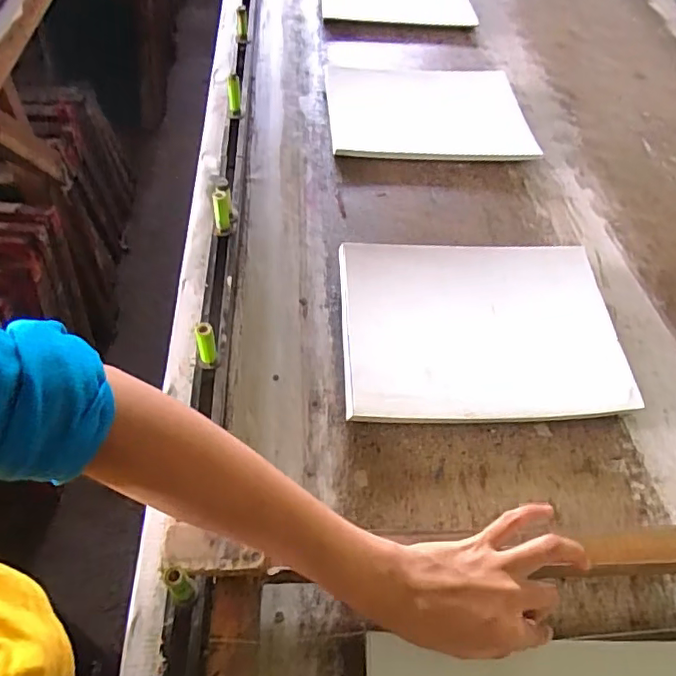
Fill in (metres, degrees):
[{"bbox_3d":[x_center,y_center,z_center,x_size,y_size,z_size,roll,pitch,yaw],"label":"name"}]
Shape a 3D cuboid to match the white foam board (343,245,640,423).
[{"bbox_3d":[0.138,-0.011,0.554,0.265,0.028,0.208,1,54,-5],"label":"white foam board"}]

